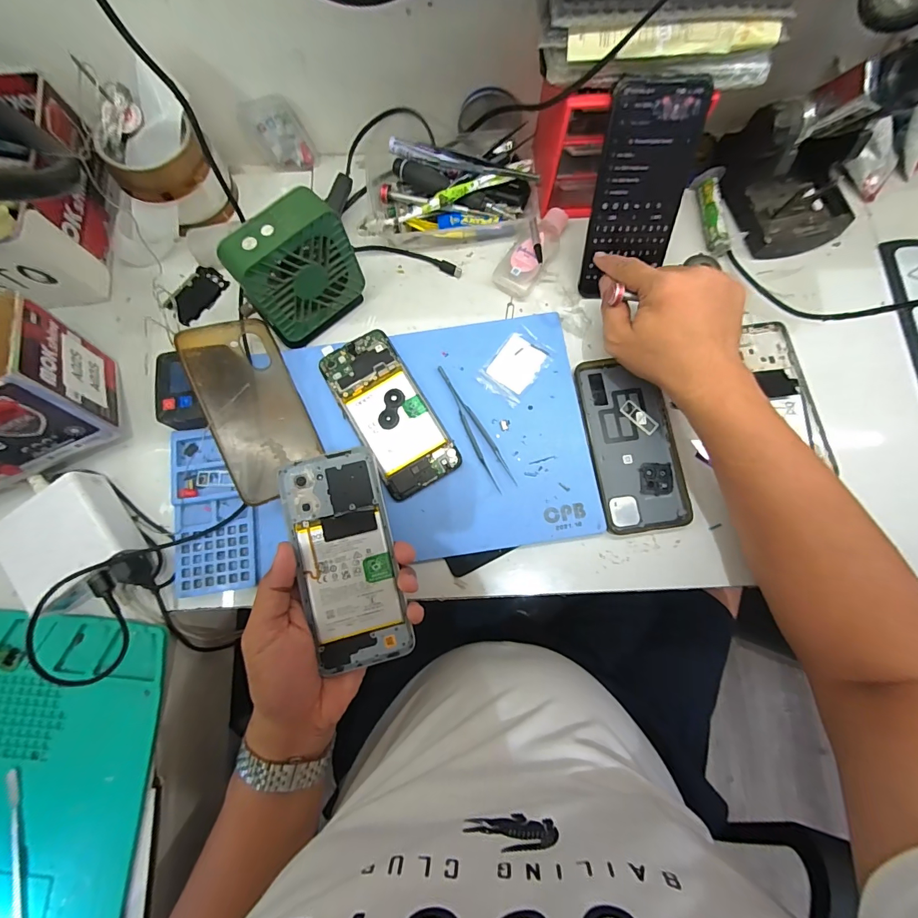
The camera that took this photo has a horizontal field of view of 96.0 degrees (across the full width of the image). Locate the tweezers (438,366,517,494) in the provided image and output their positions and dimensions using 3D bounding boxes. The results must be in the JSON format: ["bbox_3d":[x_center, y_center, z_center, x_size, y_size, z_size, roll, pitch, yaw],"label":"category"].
[{"bbox_3d":[0.013,-0.031,0.385,0.020,0.004,0.131,-27,81,-6],"label":"tweezers"}]

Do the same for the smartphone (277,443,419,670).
[{"bbox_3d":[-0.086,0.076,0.319,0.072,0.006,0.161,-13,84,-4],"label":"smartphone"}]

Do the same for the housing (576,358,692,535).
[{"bbox_3d":[0.163,-0.016,0.390,0.079,0.007,0.163,-8,79,-3],"label":"housing"}]

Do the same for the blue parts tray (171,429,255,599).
[{"bbox_3d":[-0.220,0.044,0.376,0.069,0.019,0.146,-6,79,-2],"label":"blue parts tray"}]

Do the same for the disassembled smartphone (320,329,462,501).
[{"bbox_3d":[-0.067,-0.046,0.385,0.068,0.007,0.160,-30,81,-7],"label":"disassembled smartphone"}]

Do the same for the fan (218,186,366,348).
[{"bbox_3d":[-0.142,-0.164,0.362,0.100,0.093,0.051,-42,83,-8],"label":"fan"}]

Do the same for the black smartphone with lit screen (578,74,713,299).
[{"bbox_3d":[0.160,-0.232,0.371,0.078,0.161,0.007,-1,41,0],"label":"black smartphone with lit screen"}]

